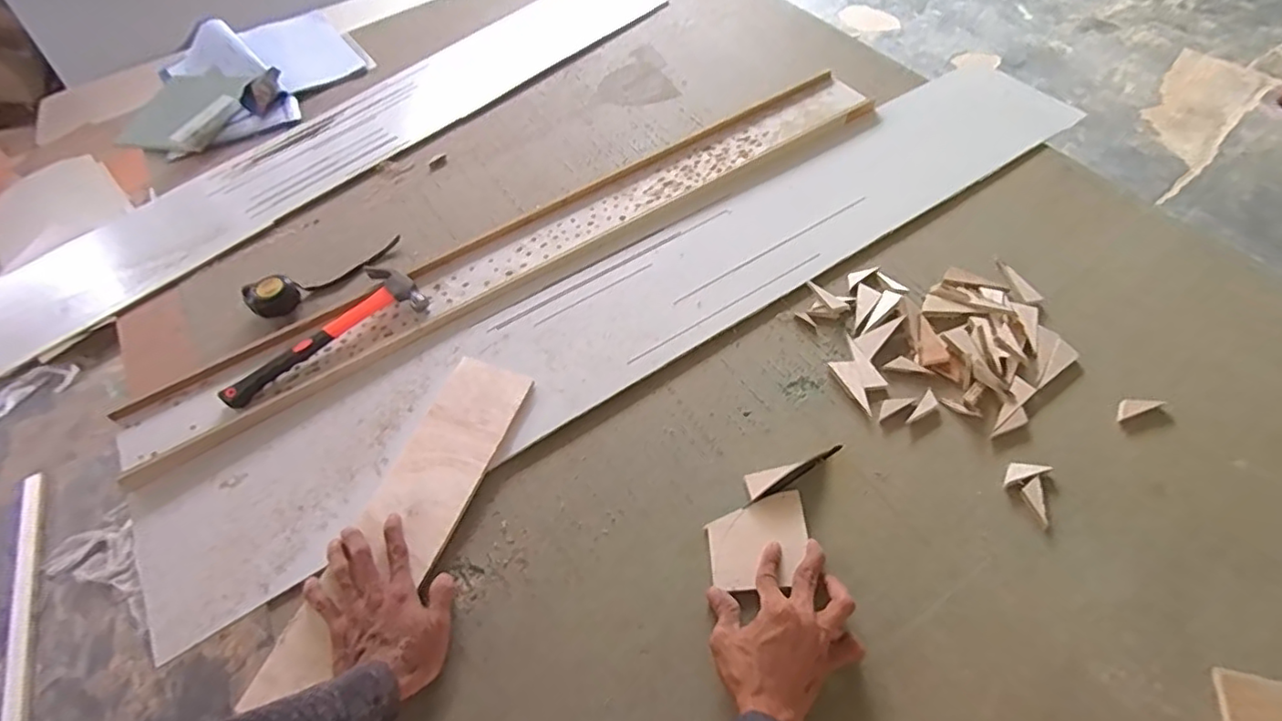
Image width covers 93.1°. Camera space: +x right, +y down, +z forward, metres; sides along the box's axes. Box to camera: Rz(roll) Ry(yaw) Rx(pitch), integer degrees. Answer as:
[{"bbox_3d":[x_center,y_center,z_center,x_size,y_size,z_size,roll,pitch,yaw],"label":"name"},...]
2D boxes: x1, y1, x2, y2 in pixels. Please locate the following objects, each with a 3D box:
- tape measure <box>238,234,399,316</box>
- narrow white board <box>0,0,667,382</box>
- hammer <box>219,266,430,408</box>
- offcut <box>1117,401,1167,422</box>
[{"bbox_3d":[-0.454,-0.125,0.881,0.219,0.043,0.053,-32,59,-32],"label":"tape measure"},{"bbox_3d":[-0.496,-0.422,1.097,1.274,0.022,0.242,-40,63,-20],"label":"narrow white board"},{"bbox_3d":[-0.423,-0.043,0.795,0.268,0.033,0.104,-33,60,-17],"label":"hammer"},{"bbox_3d":[0.560,0.051,0.685,0.059,0.004,0.020,-16,57,-6],"label":"offcut"}]

